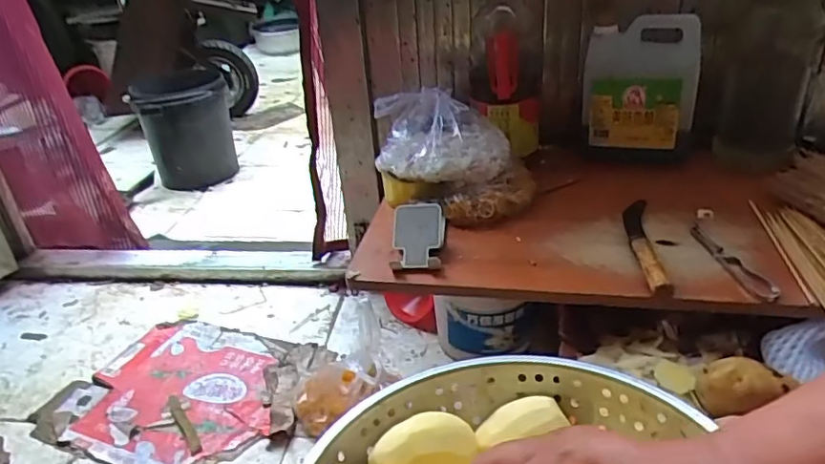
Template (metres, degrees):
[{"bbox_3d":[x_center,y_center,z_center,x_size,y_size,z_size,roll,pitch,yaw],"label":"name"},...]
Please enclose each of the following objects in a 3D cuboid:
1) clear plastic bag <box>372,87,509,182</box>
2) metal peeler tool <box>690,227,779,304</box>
[{"bbox_3d":[0.040,-0.144,0.872,0.188,0.100,0.114,1,31,8],"label":"clear plastic bag"},{"bbox_3d":[0.386,0.036,0.718,0.027,0.010,0.145,-8,31,-6],"label":"metal peeler tool"}]

